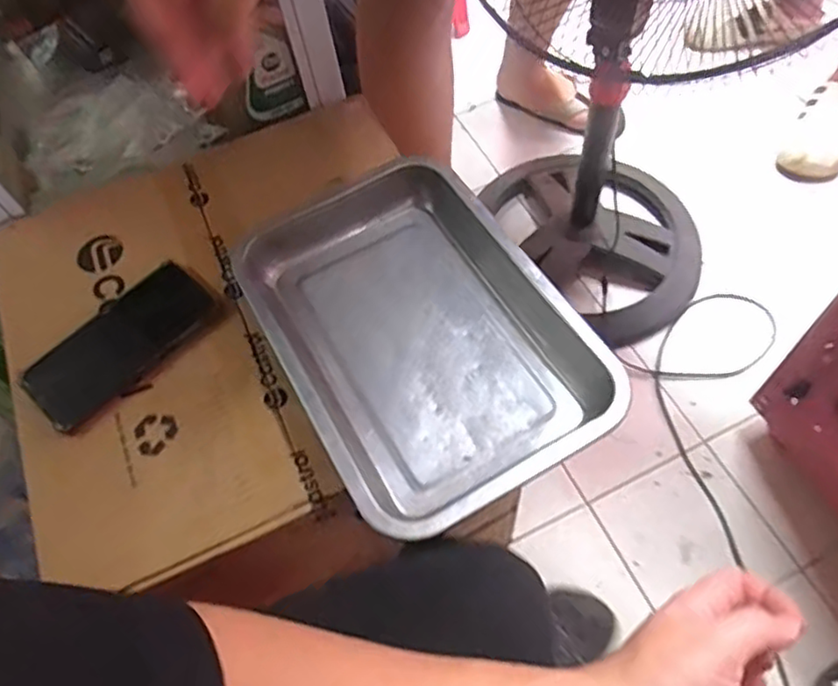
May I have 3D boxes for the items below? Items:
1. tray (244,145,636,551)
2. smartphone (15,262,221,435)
[{"bbox_3d":[-0.003,-0.011,0.518,0.205,0.058,0.299,-29,62,-10],"label":"tray"},{"bbox_3d":[-0.254,-0.002,0.553,0.074,0.010,0.159,39,71,24],"label":"smartphone"}]

